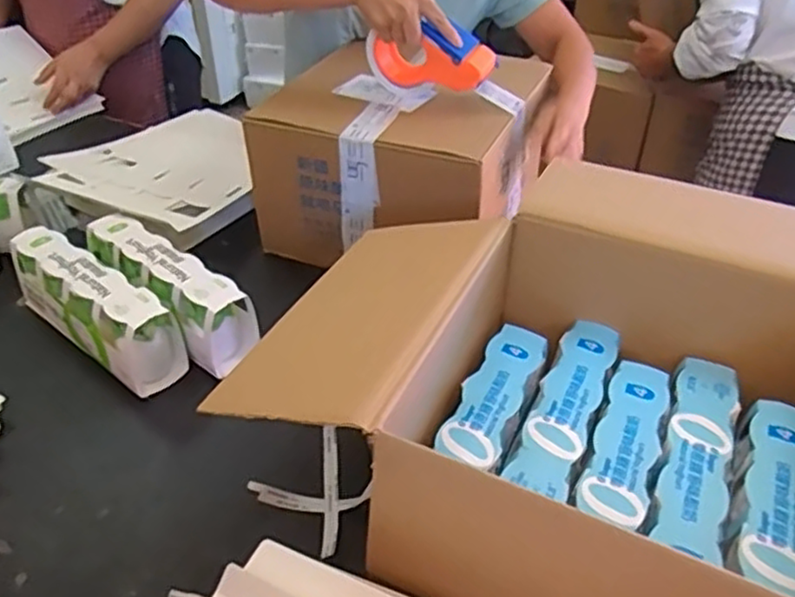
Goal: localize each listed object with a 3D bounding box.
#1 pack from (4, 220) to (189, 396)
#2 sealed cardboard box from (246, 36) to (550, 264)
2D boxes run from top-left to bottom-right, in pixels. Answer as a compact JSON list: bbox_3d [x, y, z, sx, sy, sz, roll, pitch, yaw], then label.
[{"bbox_3d":[-0.368,0.008,0.836,0.265,0.096,0.076,27,46,29],"label":"pack"},{"bbox_3d":[-0.003,-0.187,0.960,0.325,0.194,0.244,16,41,19],"label":"sealed cardboard box"}]

